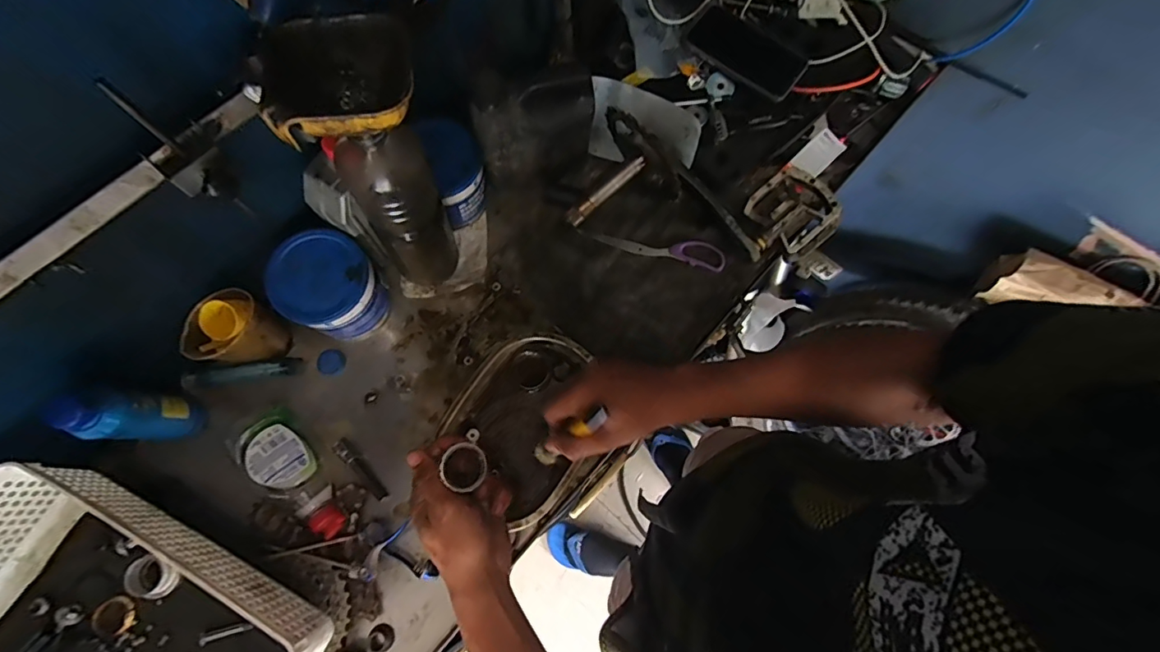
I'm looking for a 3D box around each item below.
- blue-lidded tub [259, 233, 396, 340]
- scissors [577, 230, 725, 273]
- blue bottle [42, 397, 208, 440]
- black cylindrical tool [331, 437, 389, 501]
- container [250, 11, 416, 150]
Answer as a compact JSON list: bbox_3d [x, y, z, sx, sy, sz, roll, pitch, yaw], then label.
[{"bbox_3d":[-0.279,-0.041,0.560,0.092,0.106,0.099,0,74,-1],"label":"blue-lidded tub"},{"bbox_3d":[0.096,-0.107,0.637,0.186,0.014,0.035,15,75,3],"label":"scissors"},{"bbox_3d":[-0.437,0.091,0.489,0.032,0.150,0.043,8,74,1],"label":"blue bottle"},{"bbox_3d":[-0.250,0.164,0.557,0.017,0.013,0.085,-43,80,-12],"label":"black cylindrical tool"},{"bbox_3d":[-0.168,-0.168,0.345,0.103,0.048,0.089,-15,75,-5],"label":"container"}]

